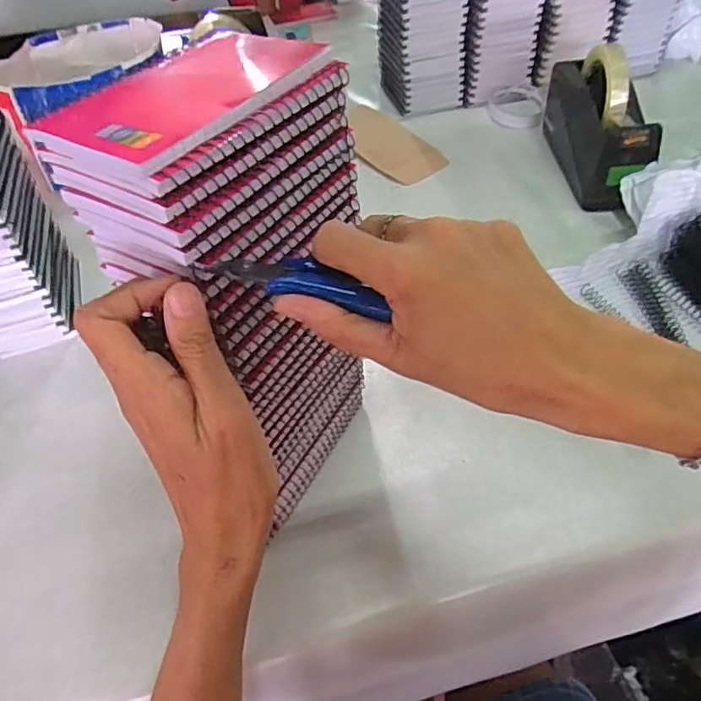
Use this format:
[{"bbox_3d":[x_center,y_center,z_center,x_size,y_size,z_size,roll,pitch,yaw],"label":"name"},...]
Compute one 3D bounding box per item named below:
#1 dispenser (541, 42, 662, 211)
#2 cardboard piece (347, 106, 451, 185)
[{"bbox_3d":[0.287,-0.263,0.647,0.066,0.120,0.227,-8,50,-2],"label":"dispenser"},{"bbox_3d":[0.043,-0.288,0.772,0.087,0.009,0.195,-30,57,-14],"label":"cardboard piece"}]

